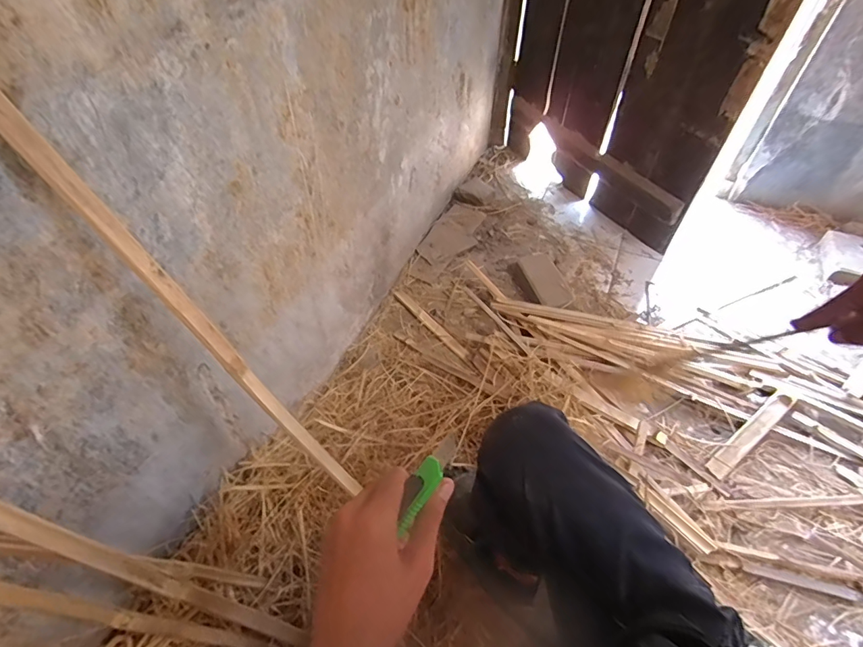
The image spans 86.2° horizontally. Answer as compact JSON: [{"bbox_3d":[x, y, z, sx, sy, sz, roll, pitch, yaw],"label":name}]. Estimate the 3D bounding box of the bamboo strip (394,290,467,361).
[{"bbox_3d":[-0.002,-0.003,1.278,0.032,0.012,0.298,-33,58,-25],"label":"bamboo strip"}]

